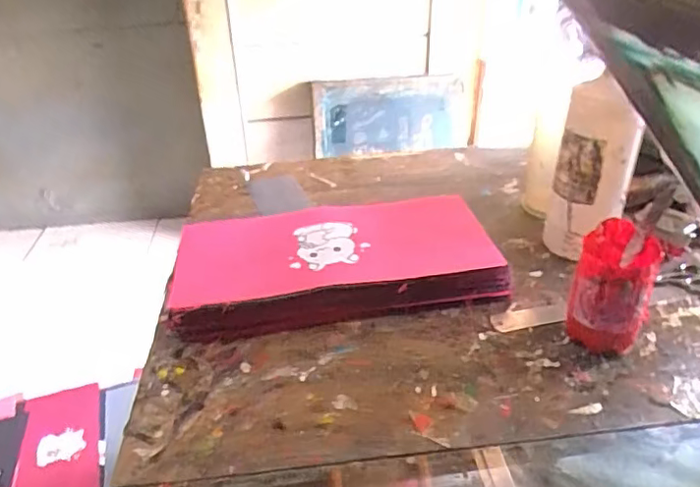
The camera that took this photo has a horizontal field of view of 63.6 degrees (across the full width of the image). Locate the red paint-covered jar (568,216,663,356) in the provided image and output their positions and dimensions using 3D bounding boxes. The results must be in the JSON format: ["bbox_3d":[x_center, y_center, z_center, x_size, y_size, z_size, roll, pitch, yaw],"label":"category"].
[{"bbox_3d":[0.246,0.048,0.532,0.065,0.125,0.053,16,37,27],"label":"red paint-covered jar"}]

